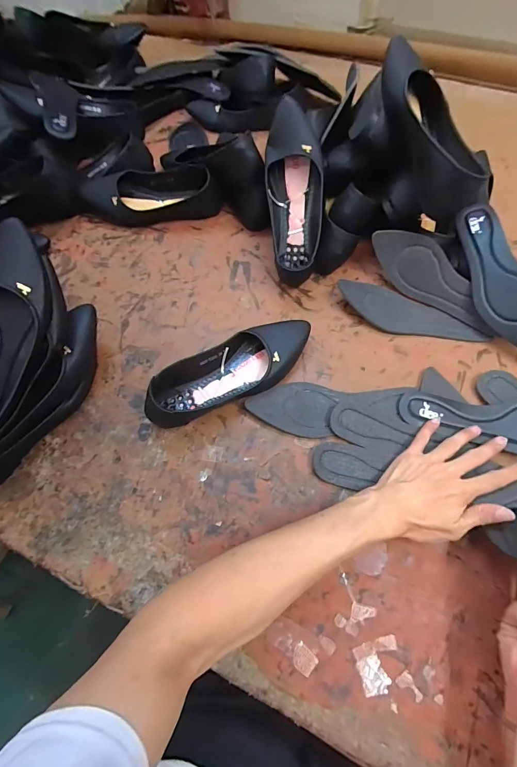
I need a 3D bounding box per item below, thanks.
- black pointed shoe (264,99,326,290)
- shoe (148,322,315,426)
[{"bbox_3d":[0.055,-0.288,0.538,0.083,0.067,0.259,-4,104,0],"label":"black pointed shoe"},{"bbox_3d":[-0.039,-0.021,0.486,0.254,0.060,0.090,-23,66,-8],"label":"shoe"}]

